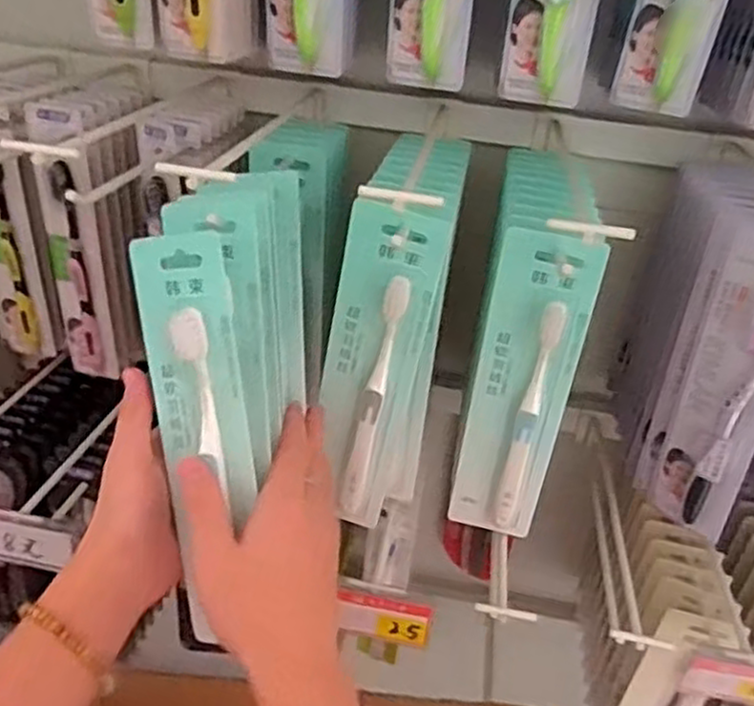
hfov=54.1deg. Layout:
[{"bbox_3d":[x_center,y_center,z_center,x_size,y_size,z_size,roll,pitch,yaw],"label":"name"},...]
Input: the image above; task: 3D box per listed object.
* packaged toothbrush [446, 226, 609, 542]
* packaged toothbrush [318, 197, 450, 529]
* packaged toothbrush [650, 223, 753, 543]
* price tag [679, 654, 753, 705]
[{"bbox_3d":[0.092,0.030,0.482,0.062,0.227,0.014,13,32,11],"label":"packaged toothbrush"},{"bbox_3d":[-0.006,0.015,0.480,0.057,0.224,0.020,14,26,4],"label":"packaged toothbrush"},{"bbox_3d":[0.232,0.027,0.493,0.025,0.228,0.062,-8,34,-21],"label":"packaged toothbrush"},{"bbox_3d":[0.239,0.217,0.484,0.071,0.043,0.010,7,35,6],"label":"price tag"}]

